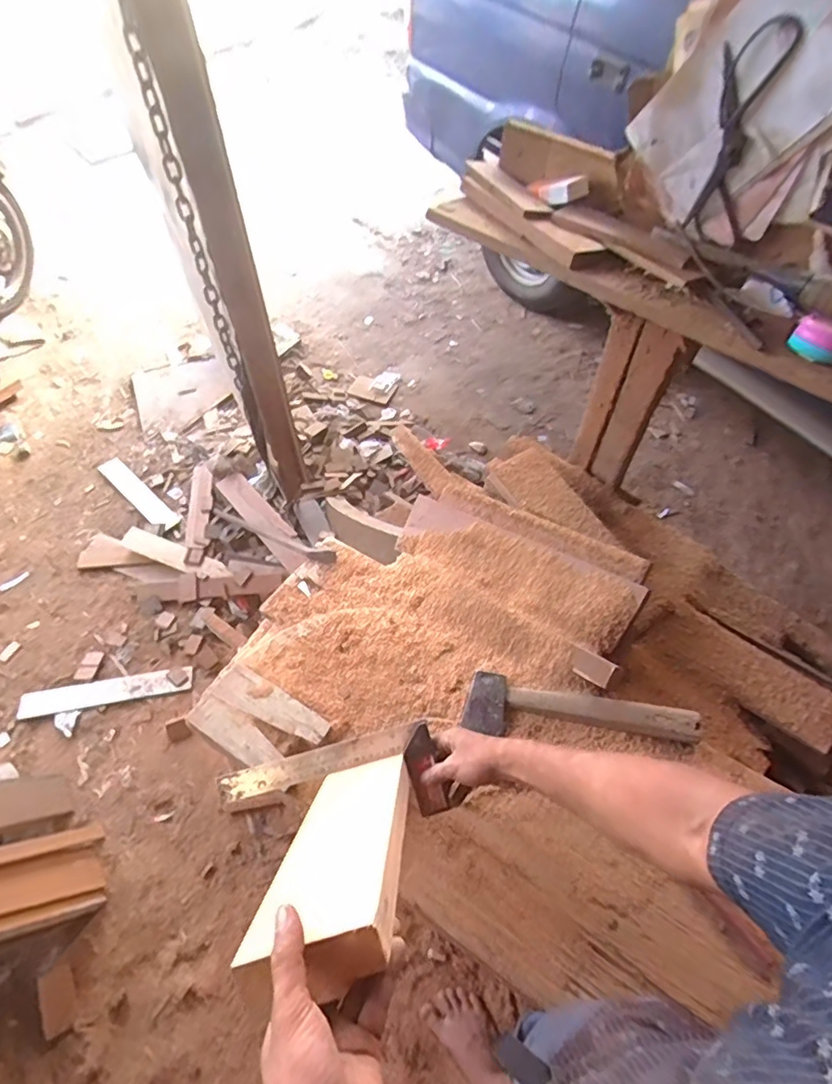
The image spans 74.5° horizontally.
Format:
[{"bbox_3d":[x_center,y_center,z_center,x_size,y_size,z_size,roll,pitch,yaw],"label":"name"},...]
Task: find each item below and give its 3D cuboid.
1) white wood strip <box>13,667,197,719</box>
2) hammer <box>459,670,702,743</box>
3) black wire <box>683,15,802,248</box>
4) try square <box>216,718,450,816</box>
[{"bbox_3d":[-0.858,0.417,1.521,0.453,0.011,0.070,-8,57,-5],"label":"white wood strip"},{"bbox_3d":[0.249,0.268,0.837,0.346,0.068,0.081,11,57,8],"label":"hammer"},{"bbox_3d":[0.359,-0.448,0.614,0.094,0.202,0.021,28,58,15],"label":"black wire"},{"bbox_3d":[-0.117,0.334,0.746,0.308,0.017,0.119,-16,91,7],"label":"try square"}]

